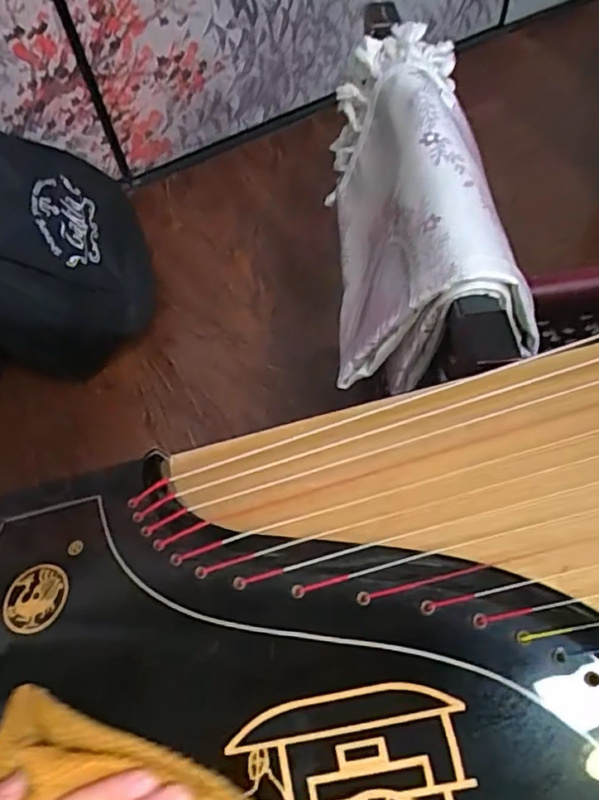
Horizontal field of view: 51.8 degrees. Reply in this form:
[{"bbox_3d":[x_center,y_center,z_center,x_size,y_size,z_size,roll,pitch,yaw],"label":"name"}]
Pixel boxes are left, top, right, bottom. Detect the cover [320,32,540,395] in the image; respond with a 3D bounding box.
[{"bbox_3d":[0.103,-0.168,0.545,0.135,0.148,0.274,-3,61,3],"label":"cover"}]

